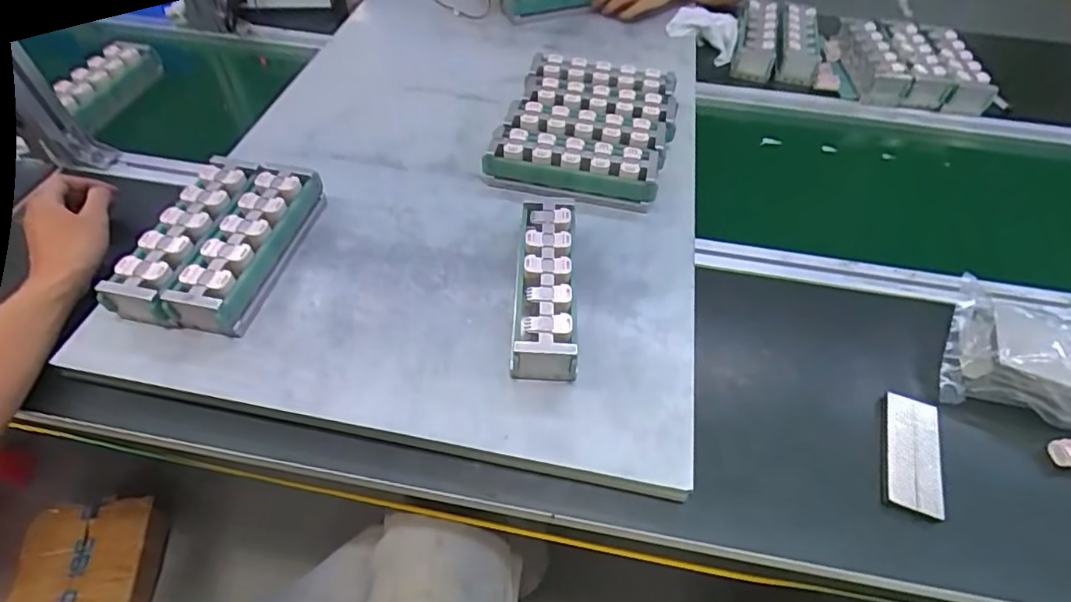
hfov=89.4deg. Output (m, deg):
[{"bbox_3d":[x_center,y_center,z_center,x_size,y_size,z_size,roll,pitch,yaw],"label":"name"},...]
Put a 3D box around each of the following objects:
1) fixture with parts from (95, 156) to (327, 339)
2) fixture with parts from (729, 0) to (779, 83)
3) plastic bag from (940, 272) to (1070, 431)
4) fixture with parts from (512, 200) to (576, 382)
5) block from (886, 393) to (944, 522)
[{"bbox_3d":[-0.305,-0.059,0.534,0.120,0.050,0.187,9,50,5],"label":"fixture with parts"},{"bbox_3d":[0.370,-0.440,0.911,0.066,0.060,0.186,14,52,9],"label":"fixture with parts"},{"bbox_3d":[0.498,0.055,0.508,0.198,0.043,0.160,21,54,14],"label":"plastic bag"},{"bbox_3d":[0.011,-0.017,0.518,0.057,0.055,0.187,3,50,0],"label":"fixture with parts"},{"bbox_3d":[0.330,0.131,0.473,0.042,0.007,0.113,20,54,13],"label":"block"}]

